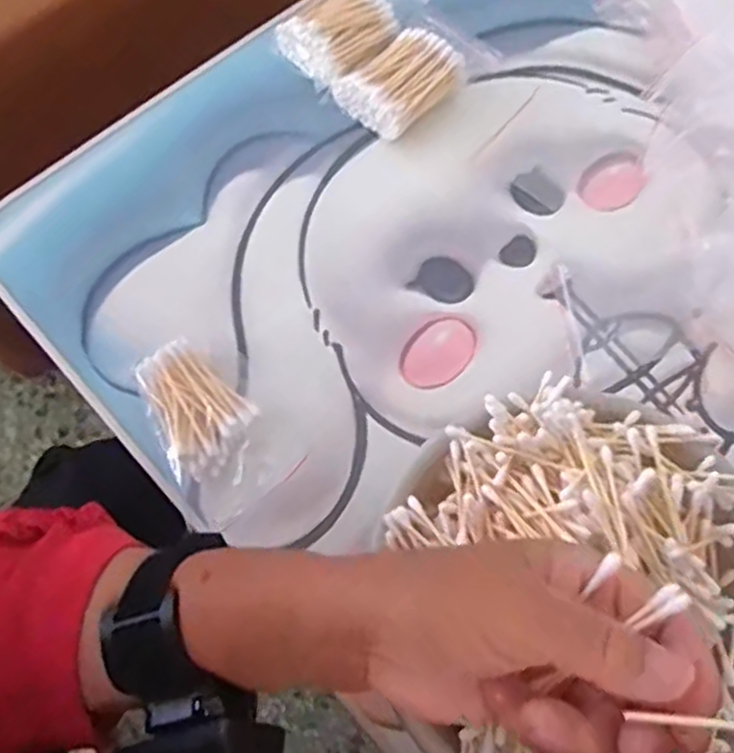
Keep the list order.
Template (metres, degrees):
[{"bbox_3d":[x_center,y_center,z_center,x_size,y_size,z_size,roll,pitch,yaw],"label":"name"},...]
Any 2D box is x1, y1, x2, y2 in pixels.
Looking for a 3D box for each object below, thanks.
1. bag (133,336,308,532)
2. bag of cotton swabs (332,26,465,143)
[{"bbox_3d":[-0.092,0.031,0.412,0.061,0.019,0.105,-42,73,-13],"label":"bag"},{"bbox_3d":[0.022,-0.201,0.493,0.076,0.035,0.060,-41,74,-14],"label":"bag of cotton swabs"}]

